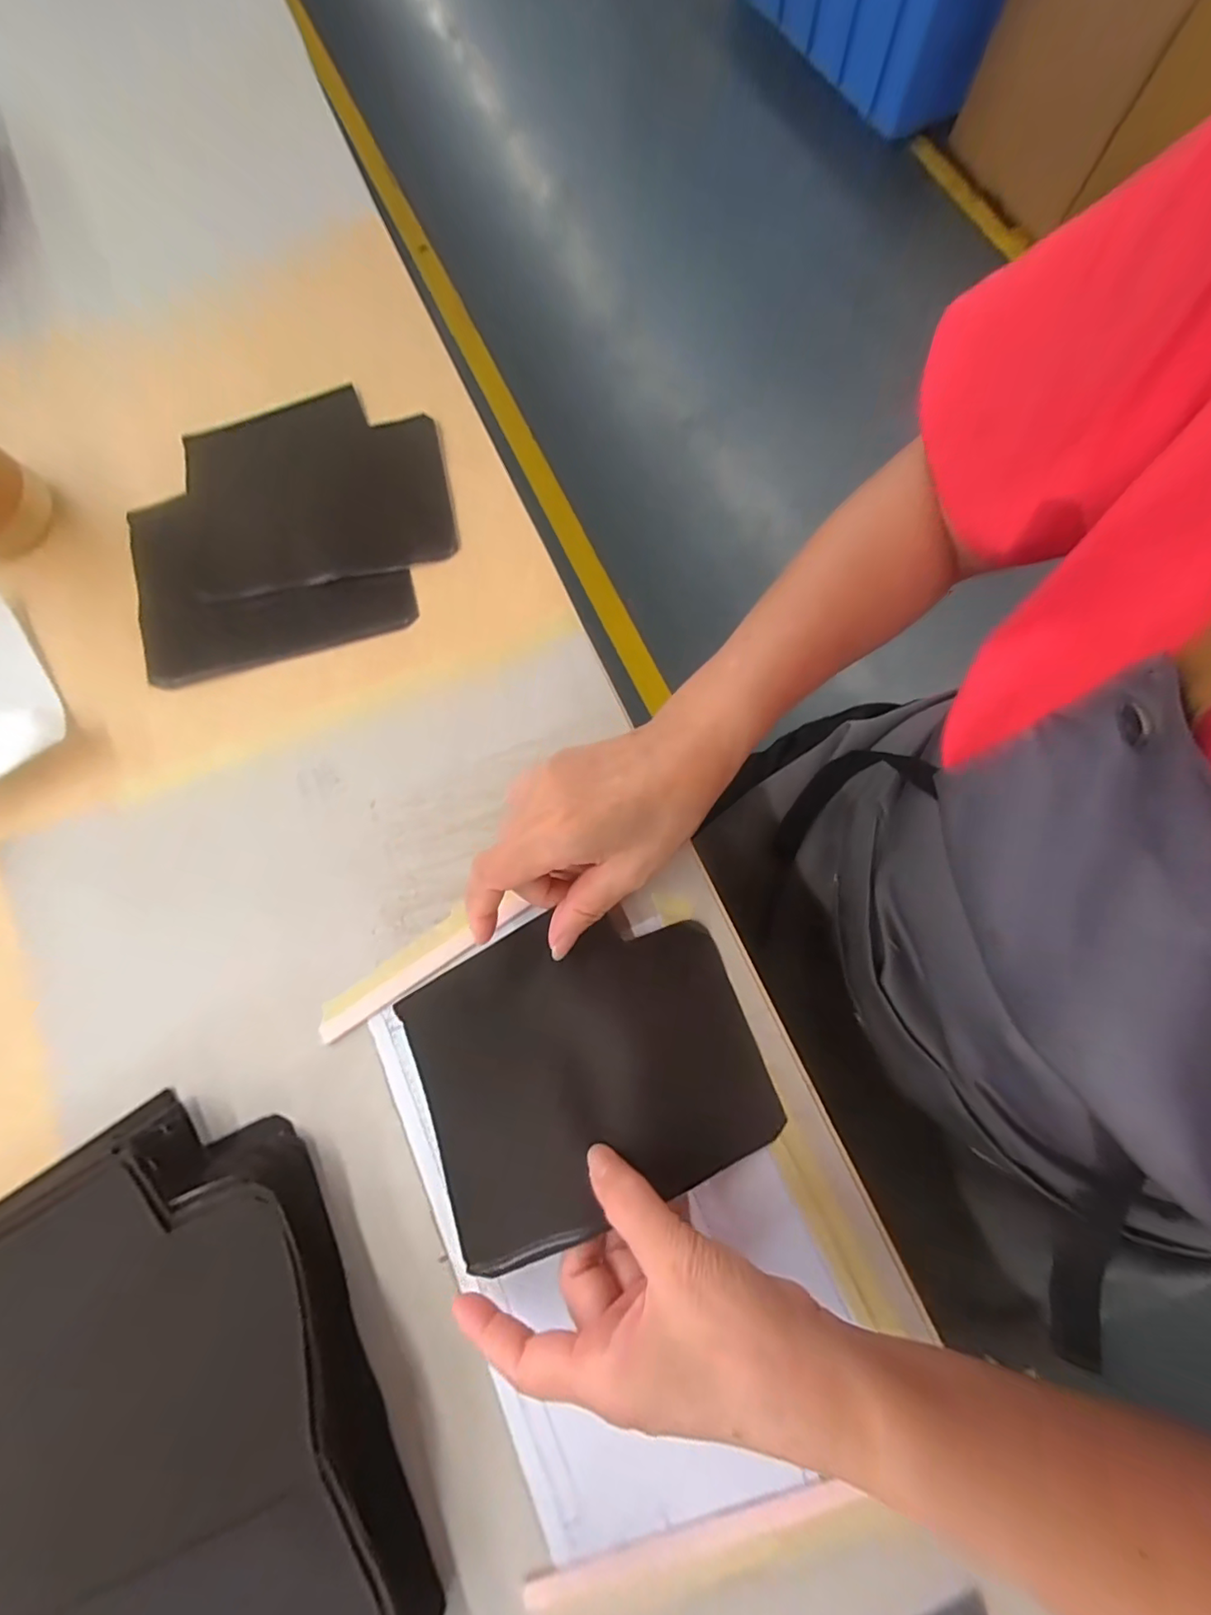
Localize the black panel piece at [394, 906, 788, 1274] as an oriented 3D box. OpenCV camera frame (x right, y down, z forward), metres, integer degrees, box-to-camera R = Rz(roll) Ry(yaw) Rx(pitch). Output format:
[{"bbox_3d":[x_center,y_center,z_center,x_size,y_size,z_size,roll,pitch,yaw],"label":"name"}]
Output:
[{"bbox_3d":[-0.007,0.134,0.299,0.168,0.015,0.129,-19,69,-7],"label":"black panel piece"}]

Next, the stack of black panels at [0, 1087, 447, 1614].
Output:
[{"bbox_3d":[-0.191,0.284,0.239,0.173,0.061,0.279,-25,77,-7],"label":"stack of black panels"}]

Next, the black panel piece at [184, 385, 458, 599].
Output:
[{"bbox_3d":[-0.194,-0.217,0.391,0.167,0.008,0.143,-12,76,-4],"label":"black panel piece"}]

